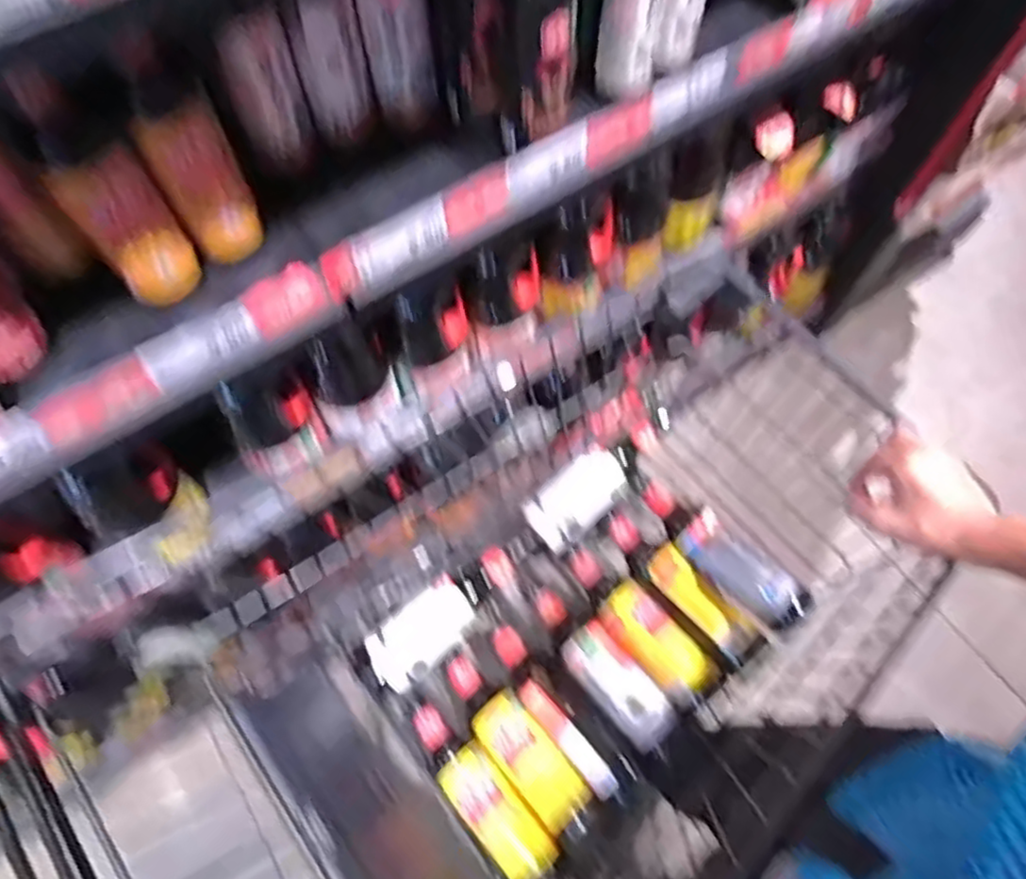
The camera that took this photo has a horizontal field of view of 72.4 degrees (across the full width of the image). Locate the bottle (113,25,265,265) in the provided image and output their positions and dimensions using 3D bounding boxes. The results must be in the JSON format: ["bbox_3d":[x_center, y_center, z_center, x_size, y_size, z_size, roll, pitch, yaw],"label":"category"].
[{"bbox_3d":[-0.246,-0.218,0.536,0.055,0.176,0.056,-20,66,-7],"label":"bottle"}]

